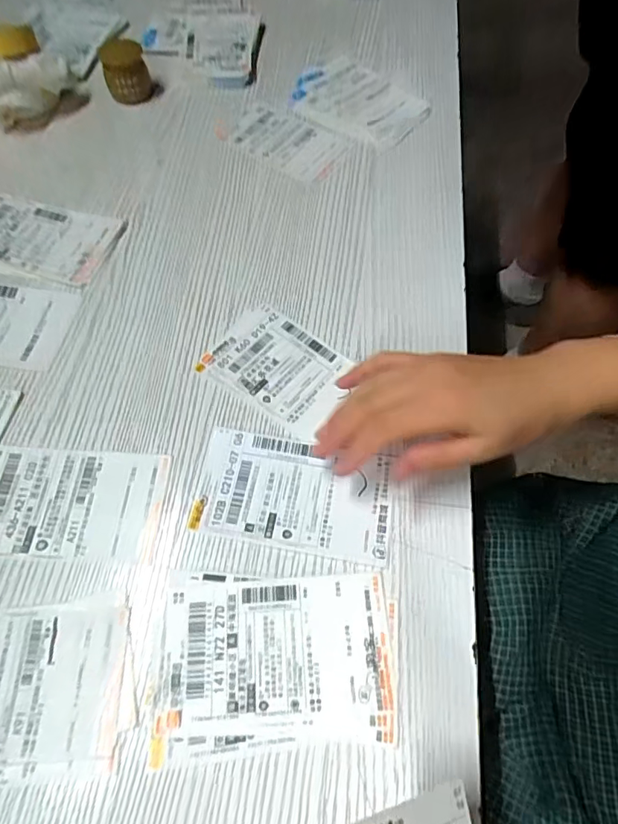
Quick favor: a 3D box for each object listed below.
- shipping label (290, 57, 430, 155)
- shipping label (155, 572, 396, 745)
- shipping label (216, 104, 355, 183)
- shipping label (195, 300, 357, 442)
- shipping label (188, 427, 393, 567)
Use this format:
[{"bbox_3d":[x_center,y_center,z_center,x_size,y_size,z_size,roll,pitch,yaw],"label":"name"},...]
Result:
[{"bbox_3d":[0.053,-0.334,0.528,0.137,0.009,0.103,34,70,14],"label":"shipping label"},{"bbox_3d":[-0.020,0.138,0.286,0.130,0.004,0.080,-1,63,-1],"label":"shipping label"},{"bbox_3d":[-0.029,-0.281,0.504,0.132,0.004,0.072,26,65,13],"label":"shipping label"},{"bbox_3d":[-0.023,-0.036,0.376,0.108,0.004,0.080,31,67,15],"label":"shipping label"},{"bbox_3d":[-0.010,0.054,0.331,0.126,0.004,0.073,9,63,4],"label":"shipping label"}]

